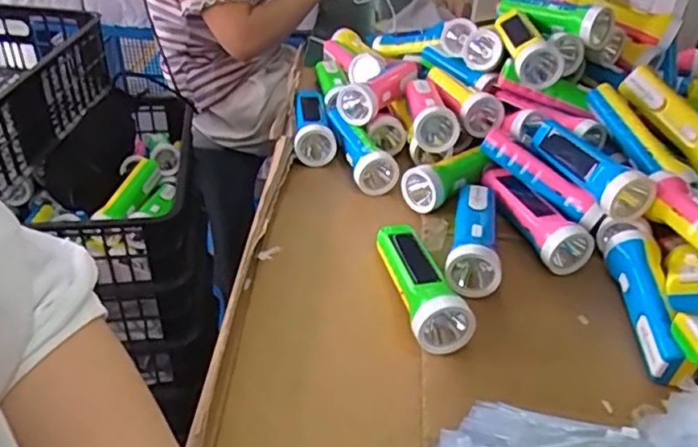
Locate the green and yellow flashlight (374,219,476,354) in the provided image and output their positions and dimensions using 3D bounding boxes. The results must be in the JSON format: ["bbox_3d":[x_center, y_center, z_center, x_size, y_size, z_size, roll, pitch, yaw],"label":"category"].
[{"bbox_3d":[0.065,0.054,0.590,0.048,0.048,0.175,-8,39,-13],"label":"green and yellow flashlight"}]

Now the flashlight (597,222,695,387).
[{"bbox_3d":[0.287,0.067,0.586,0.040,0.039,0.191,4,38,2],"label":"flashlight"}]

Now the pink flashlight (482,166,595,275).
[{"bbox_3d":[0.206,-0.011,0.685,0.055,0.048,0.160,-12,40,-17],"label":"pink flashlight"}]

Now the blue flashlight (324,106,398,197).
[{"bbox_3d":[0.015,-0.091,0.799,0.048,0.050,0.153,-12,40,-17],"label":"blue flashlight"}]

